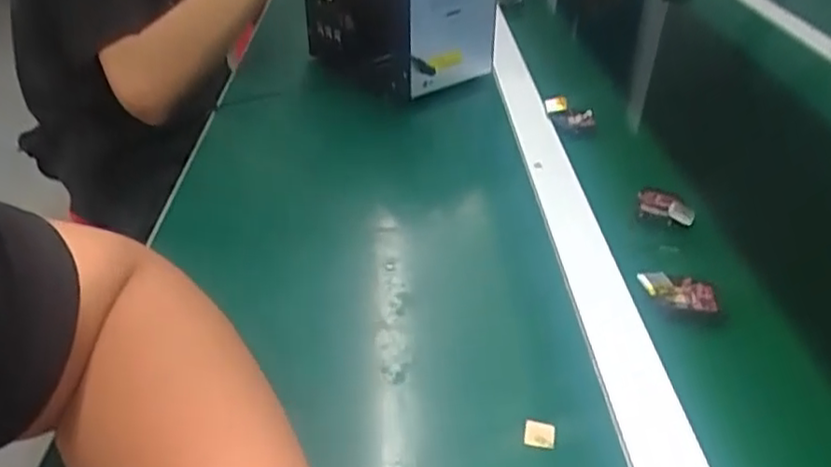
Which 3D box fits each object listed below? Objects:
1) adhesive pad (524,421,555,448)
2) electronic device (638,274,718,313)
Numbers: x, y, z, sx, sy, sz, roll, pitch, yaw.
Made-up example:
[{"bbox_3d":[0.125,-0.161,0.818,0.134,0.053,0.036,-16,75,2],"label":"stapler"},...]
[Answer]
[{"bbox_3d":[0.065,0.106,0.359,0.017,0.004,0.013,11,58,-6],"label":"adhesive pad"},{"bbox_3d":[0.173,0.038,0.451,0.053,0.012,0.022,16,35,-8],"label":"electronic device"}]

